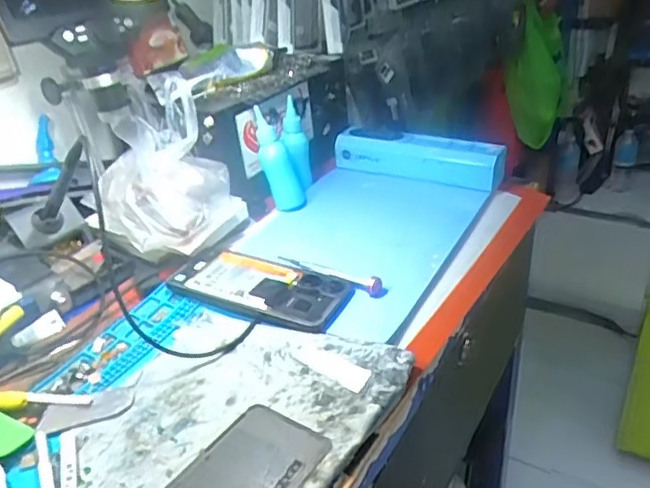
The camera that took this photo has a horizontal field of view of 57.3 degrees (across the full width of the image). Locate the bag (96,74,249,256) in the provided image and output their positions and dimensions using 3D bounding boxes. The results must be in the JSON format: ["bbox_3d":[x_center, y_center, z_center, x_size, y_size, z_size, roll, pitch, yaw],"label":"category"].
[{"bbox_3d":[-0.174,-0.083,0.635,0.136,0.131,0.180,-15,32,-15],"label":"bag"}]

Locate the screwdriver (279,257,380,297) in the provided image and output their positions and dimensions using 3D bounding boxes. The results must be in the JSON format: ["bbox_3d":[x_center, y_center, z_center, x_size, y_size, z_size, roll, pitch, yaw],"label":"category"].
[{"bbox_3d":[0.001,0.027,0.577,0.120,0.014,0.015,16,38,33],"label":"screwdriver"}]

